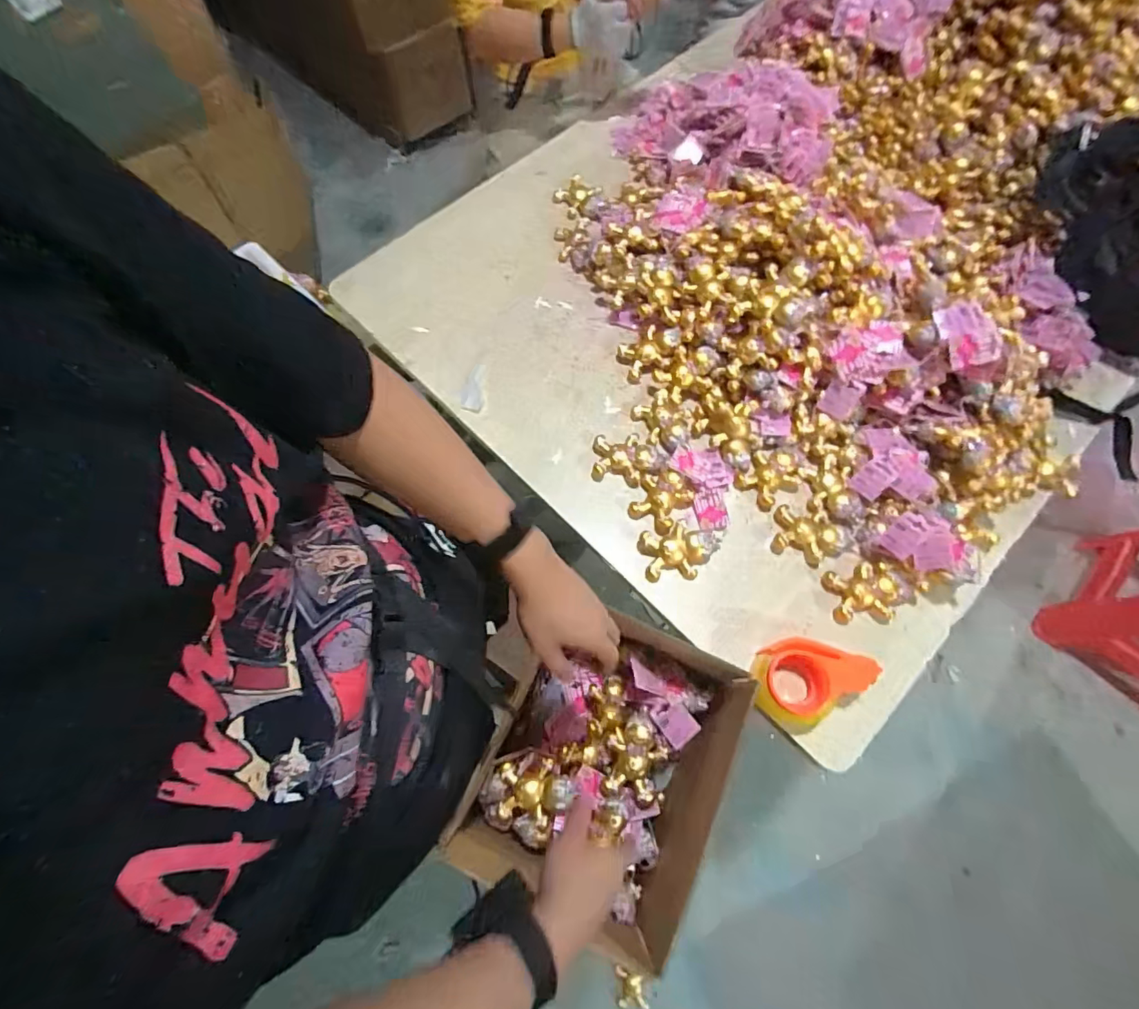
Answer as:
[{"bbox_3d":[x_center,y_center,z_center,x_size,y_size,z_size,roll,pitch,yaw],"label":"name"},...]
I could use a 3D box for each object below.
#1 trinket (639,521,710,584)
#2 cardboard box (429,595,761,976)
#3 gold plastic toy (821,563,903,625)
[{"bbox_3d":[0.159,0.076,0.779,0.097,0.033,0.078,-13,68,-4],"label":"trinket"},{"bbox_3d":[0.059,0.353,0.700,0.276,0.188,0.347,26,71,11],"label":"cardboard box"},{"bbox_3d":[0.434,0.128,0.751,0.103,0.028,0.087,-4,68,0],"label":"gold plastic toy"}]

